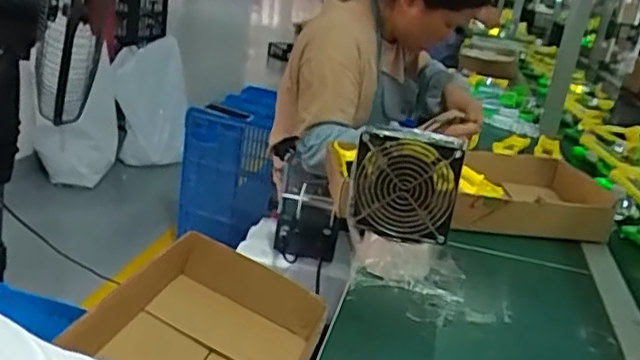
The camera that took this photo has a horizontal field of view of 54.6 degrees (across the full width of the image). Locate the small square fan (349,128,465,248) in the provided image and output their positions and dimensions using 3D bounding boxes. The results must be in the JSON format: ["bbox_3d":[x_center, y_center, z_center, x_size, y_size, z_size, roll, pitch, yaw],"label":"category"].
[{"bbox_3d":[0.100,0.006,0.730,0.121,0.126,0.035,9,20,8],"label":"small square fan"}]

